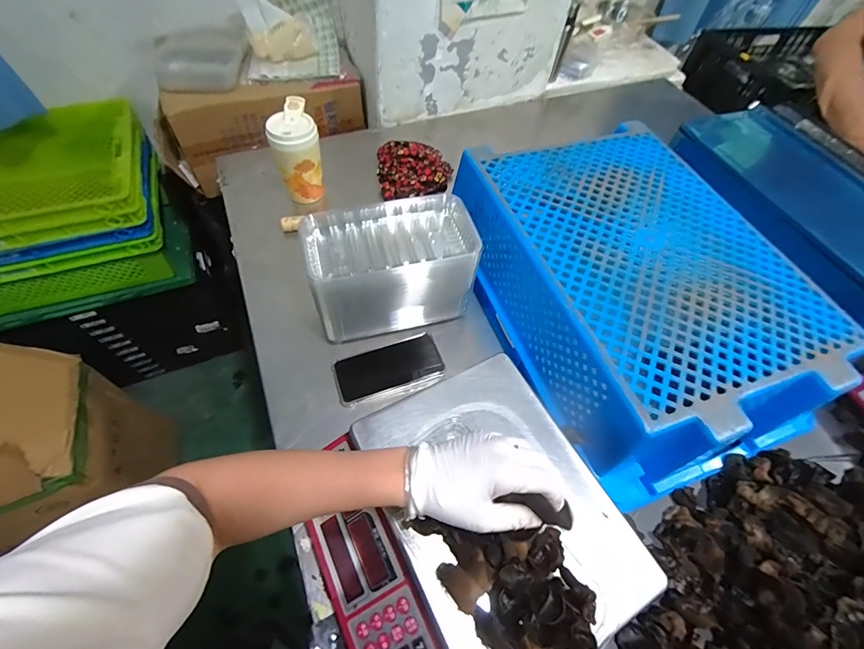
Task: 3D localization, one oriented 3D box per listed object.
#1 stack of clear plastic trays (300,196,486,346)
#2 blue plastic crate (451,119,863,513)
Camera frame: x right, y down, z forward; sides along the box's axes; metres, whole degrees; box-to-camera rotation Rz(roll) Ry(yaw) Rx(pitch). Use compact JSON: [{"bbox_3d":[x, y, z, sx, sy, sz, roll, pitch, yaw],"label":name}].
[{"bbox_3d":[-0.062,-0.079,0.609,0.236,0.150,0.157,-11,59,-12],"label":"stack of clear plastic trays"},{"bbox_3d":[0.312,-0.058,0.619,0.394,0.154,0.550,-13,59,-13],"label":"blue plastic crate"}]

